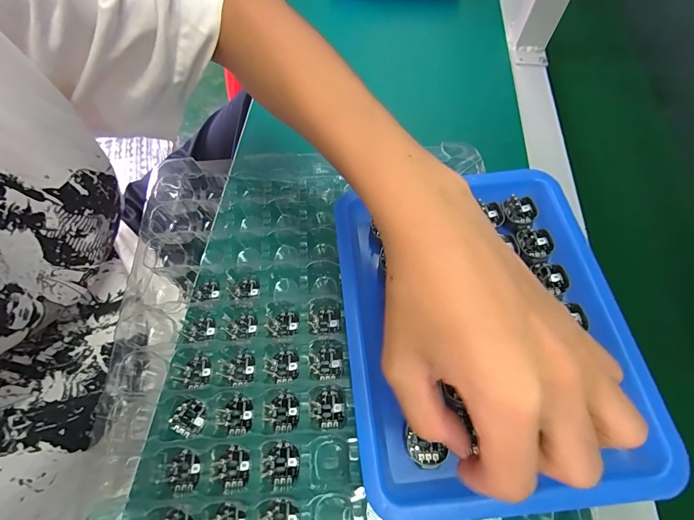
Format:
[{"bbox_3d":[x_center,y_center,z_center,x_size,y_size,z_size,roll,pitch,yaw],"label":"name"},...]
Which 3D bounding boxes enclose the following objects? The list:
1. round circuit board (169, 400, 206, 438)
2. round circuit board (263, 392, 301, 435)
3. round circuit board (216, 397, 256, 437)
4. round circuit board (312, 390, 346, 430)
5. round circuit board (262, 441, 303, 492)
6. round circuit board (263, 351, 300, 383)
[{"bbox_3d":[-0.110,0.110,0.242,0.021,0.006,0.022,11,63,-23],"label":"round circuit board"},{"bbox_3d":[-0.045,0.107,0.242,0.025,0.004,0.023,0,63,0],"label":"round circuit board"},{"bbox_3d":[-0.076,0.109,0.242,0.023,0.004,0.023,0,63,0],"label":"round circuit board"},{"bbox_3d":[-0.012,0.106,0.245,0.024,0.004,0.023,0,63,0],"label":"round circuit board"},{"bbox_3d":[-0.043,0.136,0.229,0.023,0.004,0.026,38,69,17],"label":"round circuit board"},{"bbox_3d":[-0.048,0.079,0.256,0.025,0.004,0.021,-8,63,-4],"label":"round circuit board"}]

